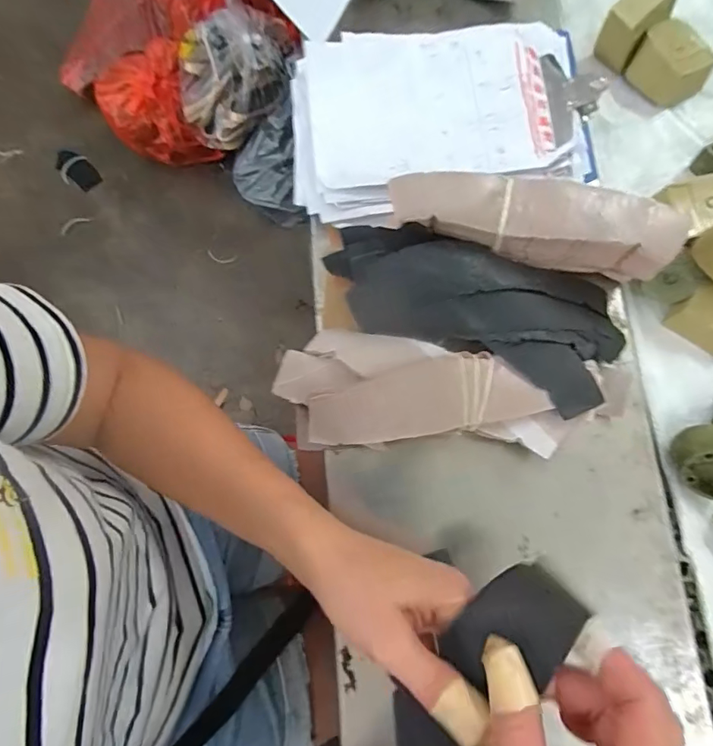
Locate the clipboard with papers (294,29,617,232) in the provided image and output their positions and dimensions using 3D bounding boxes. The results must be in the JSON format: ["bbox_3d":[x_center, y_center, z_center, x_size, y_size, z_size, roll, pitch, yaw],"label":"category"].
[{"bbox_3d":[0.069,-0.208,0.371,0.241,0.021,0.161,-7,80,0],"label":"clipboard with papers"}]

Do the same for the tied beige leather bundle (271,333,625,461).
[{"bbox_3d":[0.065,0.021,0.317,0.241,0.033,0.079,7,80,2],"label":"tied beige leather bundle"}]

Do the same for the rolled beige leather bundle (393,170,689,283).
[{"bbox_3d":[0.116,-0.101,0.320,0.186,0.064,0.042,9,81,2],"label":"rolled beige leather bundle"}]

